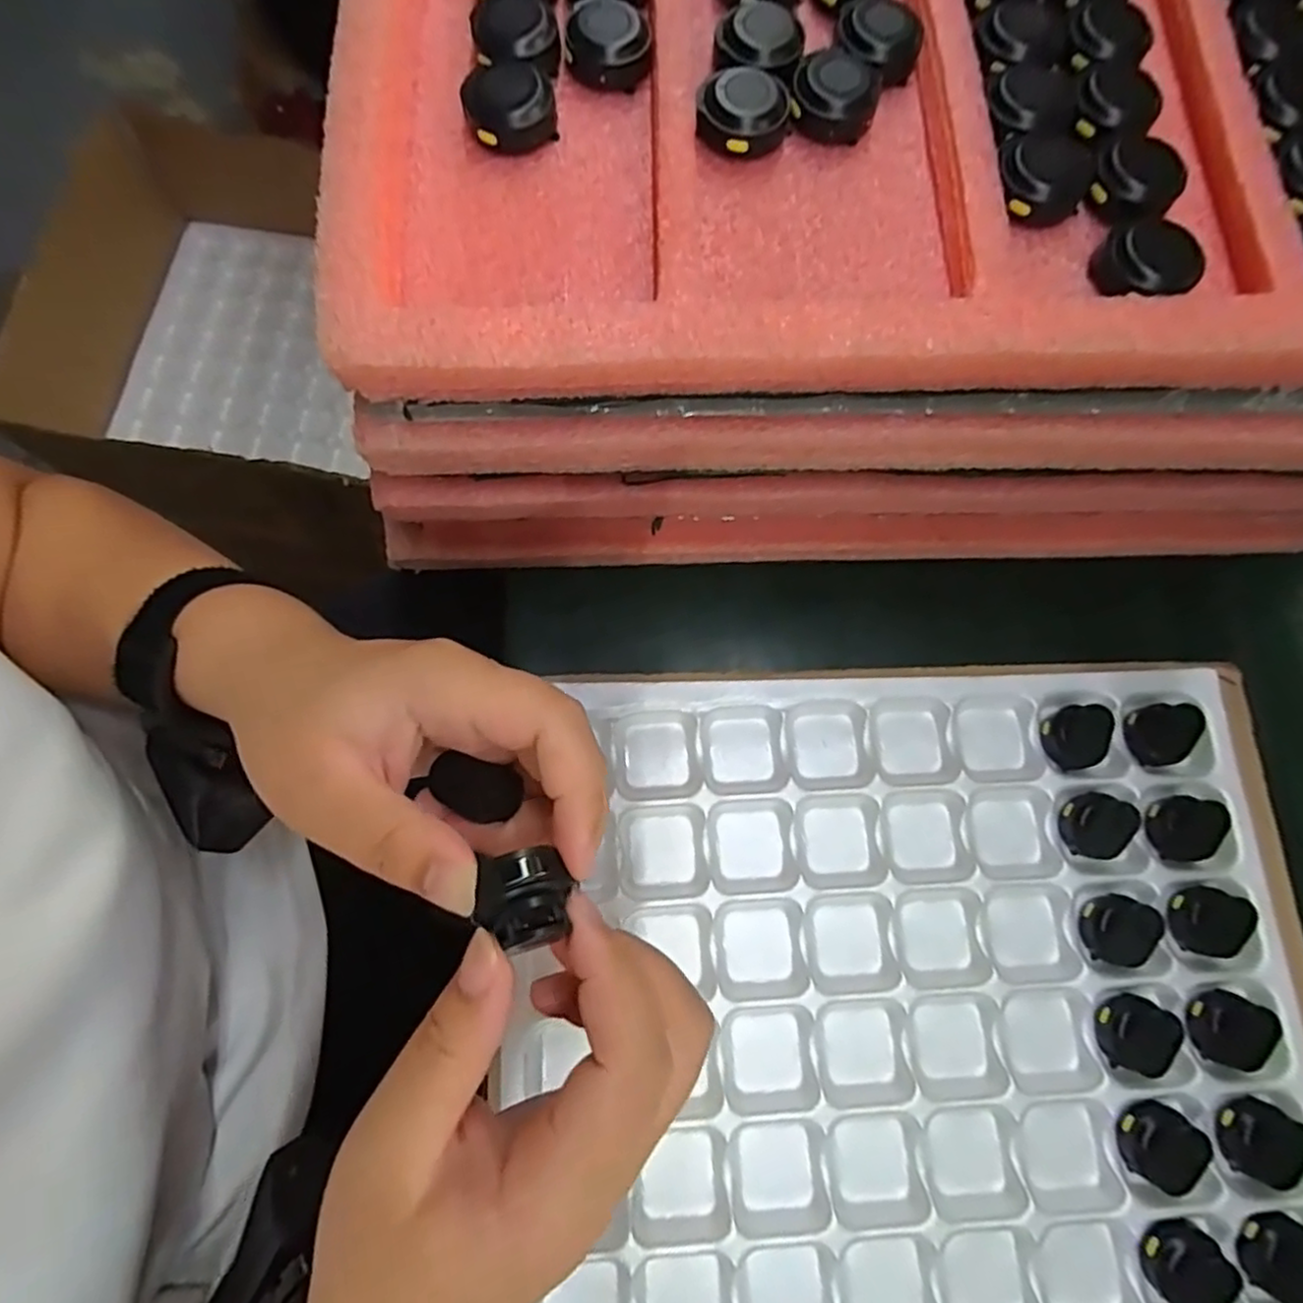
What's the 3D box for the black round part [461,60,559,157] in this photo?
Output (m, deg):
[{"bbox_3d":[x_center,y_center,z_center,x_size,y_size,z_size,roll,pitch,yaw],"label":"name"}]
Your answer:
[{"bbox_3d":[-0.048,-0.183,0.229,0.029,0.013,0.029,0,78,-2],"label":"black round part"}]

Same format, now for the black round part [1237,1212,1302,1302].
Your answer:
[{"bbox_3d":[0.263,0.252,0.281,0.028,0.015,0.031,32,75,3],"label":"black round part"}]

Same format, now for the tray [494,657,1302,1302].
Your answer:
[{"bbox_3d":[0.121,0.260,0.286,0.368,0.036,0.514,-1,76,-6],"label":"tray"}]

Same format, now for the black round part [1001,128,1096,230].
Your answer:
[{"bbox_3d":[0.131,-0.158,0.226,0.030,0.008,0.035,9,78,0],"label":"black round part"}]

